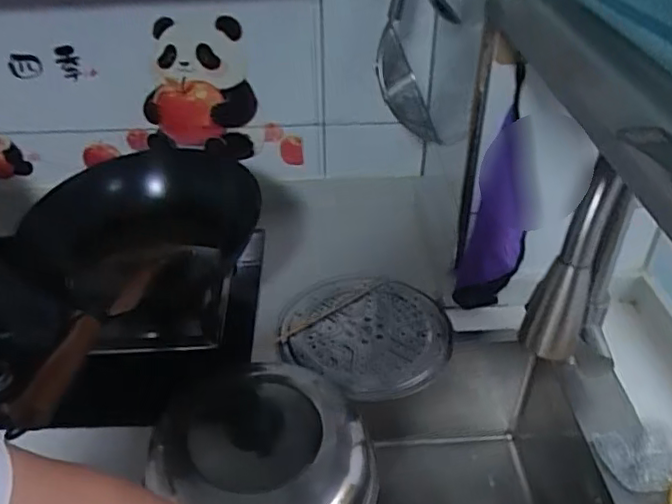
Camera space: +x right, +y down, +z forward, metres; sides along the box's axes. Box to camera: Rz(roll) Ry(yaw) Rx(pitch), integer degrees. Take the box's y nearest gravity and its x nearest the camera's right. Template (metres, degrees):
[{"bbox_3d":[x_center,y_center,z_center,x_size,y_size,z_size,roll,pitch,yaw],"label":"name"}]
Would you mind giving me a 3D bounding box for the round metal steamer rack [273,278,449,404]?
[{"bbox_3d":[0.042,0.111,0.889,0.246,0.027,0.215,24,45,29],"label":"round metal steamer rack"}]

